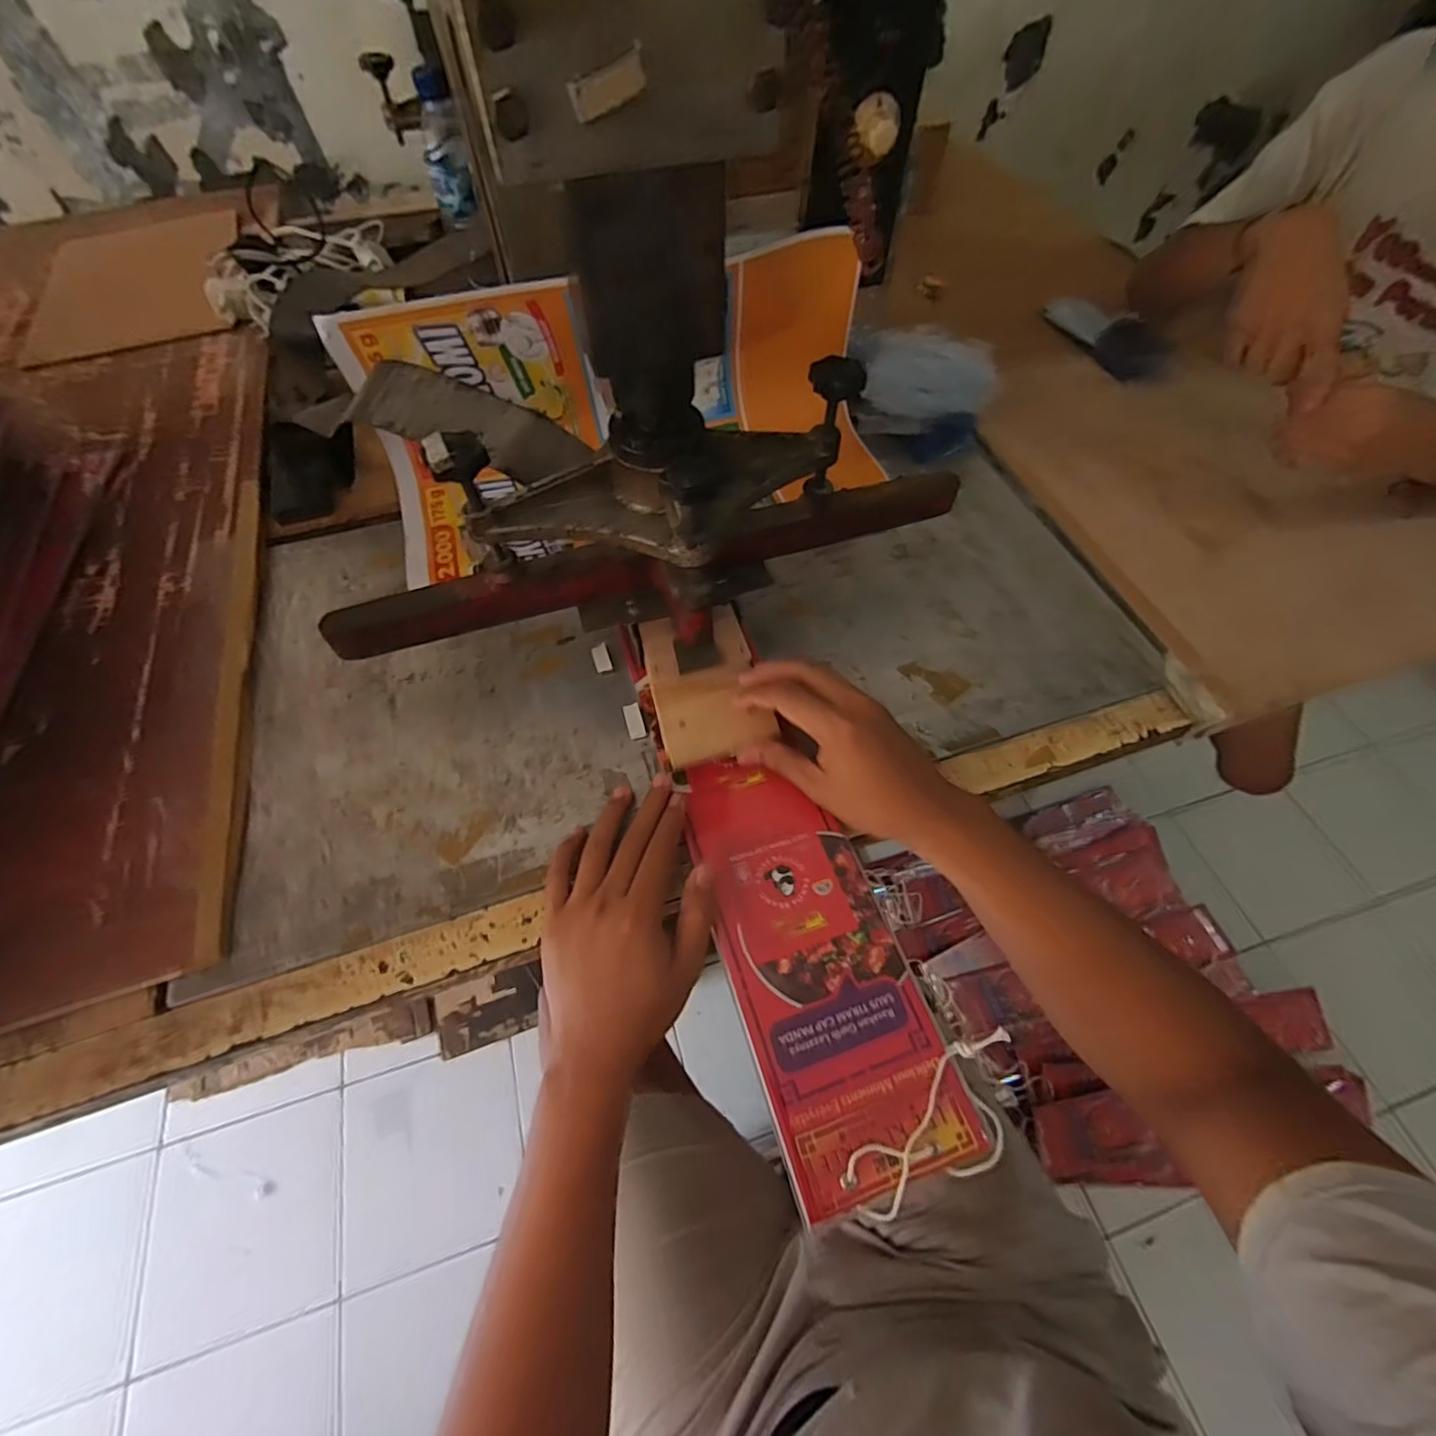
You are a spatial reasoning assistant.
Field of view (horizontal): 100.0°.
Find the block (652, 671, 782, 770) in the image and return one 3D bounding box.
[{"bbox_3d":[-0.002,-0.002,0.433,0.077,0.016,0.061,-12,59,-9],"label":"block"}]

